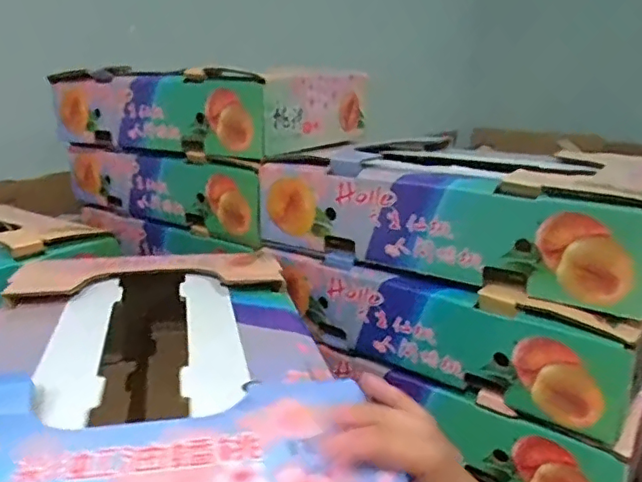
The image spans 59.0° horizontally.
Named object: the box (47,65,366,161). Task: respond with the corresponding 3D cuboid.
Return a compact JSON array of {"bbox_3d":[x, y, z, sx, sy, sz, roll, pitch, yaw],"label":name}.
[{"bbox_3d":[-0.168,-0.193,0.834,0.408,0.107,0.235,11,19,29],"label":"box"}]

